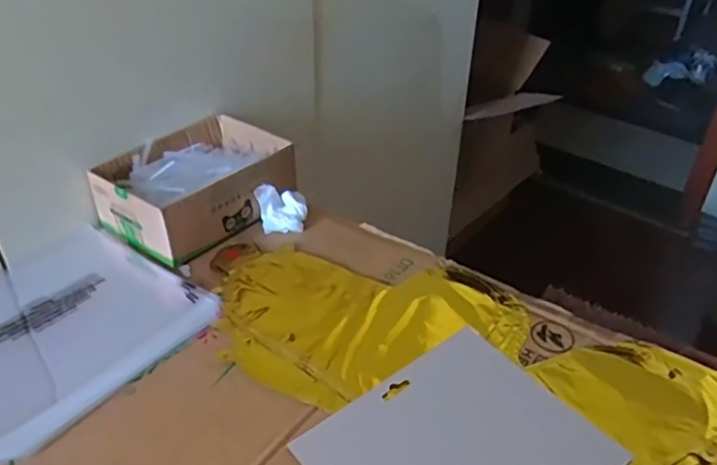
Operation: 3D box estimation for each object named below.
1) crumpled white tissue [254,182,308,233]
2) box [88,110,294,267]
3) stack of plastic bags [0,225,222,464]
[{"bbox_3d":[-0.080,-0.027,0.660,0.051,0.039,0.040,-12,38,-18],"label":"crumpled white tissue"},{"bbox_3d":[-0.169,-0.053,0.668,0.135,0.065,0.185,25,42,29],"label":"box"},{"bbox_3d":[-0.270,0.079,0.554,0.223,0.017,0.210,23,40,31],"label":"stack of plastic bags"}]

